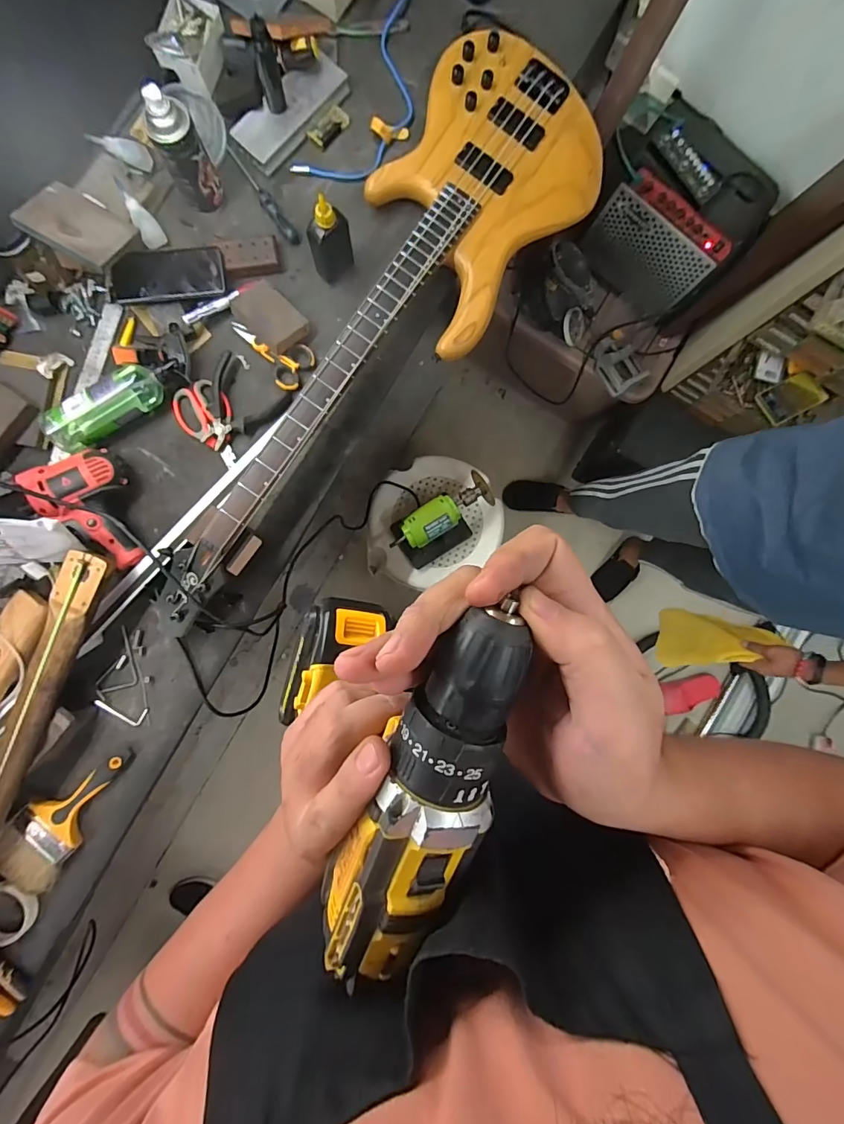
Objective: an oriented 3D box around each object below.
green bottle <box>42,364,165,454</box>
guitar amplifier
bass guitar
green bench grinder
[{"bbox_3d":[-0.482,-0.232,0.672,0.183,0.048,0.064,-35,89,-3],"label":"green bottle"},{"bbox_3d":[0.543,-0.761,1.006,0.328,0.278,0.169,39,87,0],"label":"guitar amplifier"},{"bbox_3d":[-0.100,-0.351,0.688,0.289,0.065,1.024,38,87,0],"label":"bass guitar"},{"bbox_3d":[0.044,-0.096,0.983,0.233,0.122,0.096,-35,89,-3],"label":"green bench grinder"}]

